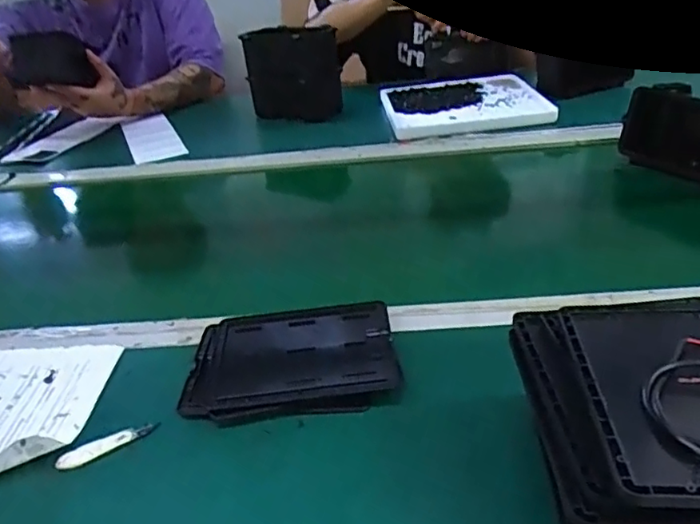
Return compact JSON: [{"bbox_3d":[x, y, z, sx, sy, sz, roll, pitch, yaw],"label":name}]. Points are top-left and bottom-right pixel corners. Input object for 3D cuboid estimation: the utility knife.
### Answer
[{"bbox_3d":[-0.195,0.147,0.479,0.078,0.010,0.014,-19,34,-20],"label":"utility knife"}]

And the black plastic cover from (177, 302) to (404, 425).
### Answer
[{"bbox_3d":[-0.053,0.088,0.539,0.182,0.030,0.130,-8,32,-3],"label":"black plastic cover"}]

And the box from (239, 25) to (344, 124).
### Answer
[{"bbox_3d":[-0.108,-0.358,1.152,0.138,0.187,0.121,19,40,34],"label":"box"}]

